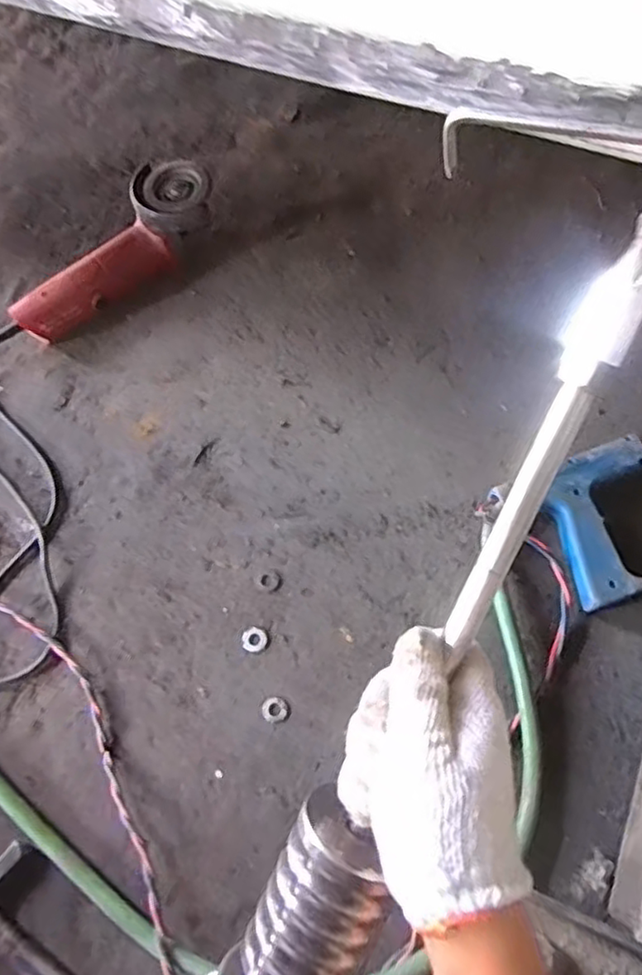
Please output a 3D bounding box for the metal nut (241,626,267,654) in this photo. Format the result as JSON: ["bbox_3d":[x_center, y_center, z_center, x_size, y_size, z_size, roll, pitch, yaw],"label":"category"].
[{"bbox_3d":[-0.067,0.153,0.653,0.025,0.004,0.024,-1,69,2],"label":"metal nut"}]

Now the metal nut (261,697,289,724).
[{"bbox_3d":[-0.044,0.215,0.626,0.024,0.004,0.024,-1,69,2],"label":"metal nut"}]

